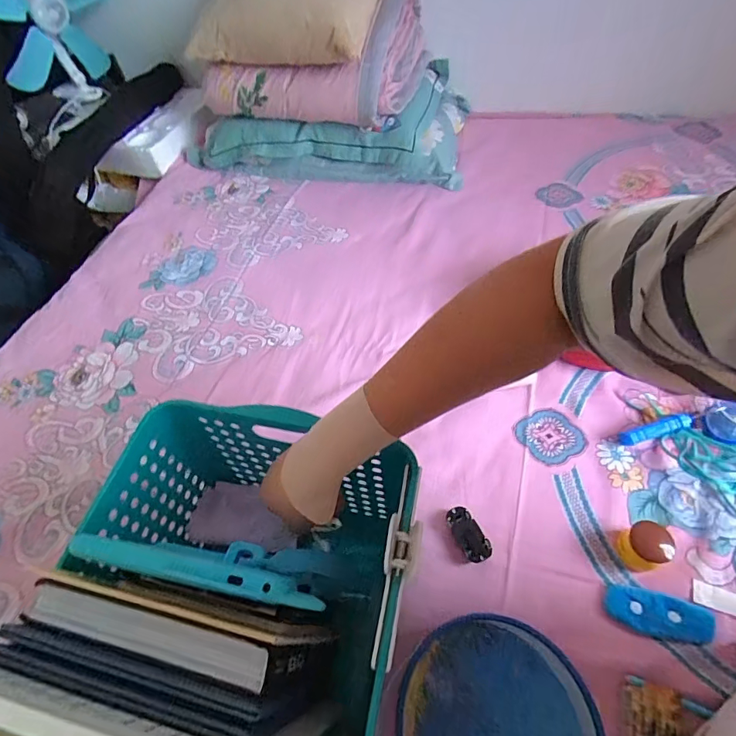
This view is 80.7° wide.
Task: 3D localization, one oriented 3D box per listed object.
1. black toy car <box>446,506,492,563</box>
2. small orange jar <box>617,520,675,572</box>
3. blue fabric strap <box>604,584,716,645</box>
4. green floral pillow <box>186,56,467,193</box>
[{"bbox_3d":[0.122,0.206,0.535,0.033,0.026,0.067,-25,56,-14],"label":"black toy car"},{"bbox_3d":[0.323,0.205,0.502,0.053,0.043,0.047,-17,53,-9],"label":"small orange jar"},{"bbox_3d":[0.317,0.269,0.473,0.104,0.015,0.045,10,55,10],"label":"blue fabric strap"},{"bbox_3d":[-0.114,-0.633,1.114,0.718,0.159,0.343,7,53,9],"label":"green floral pillow"}]

